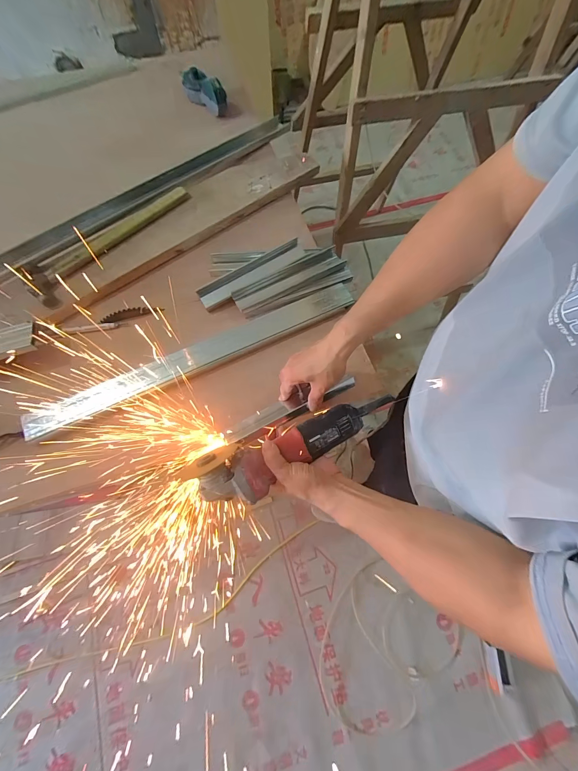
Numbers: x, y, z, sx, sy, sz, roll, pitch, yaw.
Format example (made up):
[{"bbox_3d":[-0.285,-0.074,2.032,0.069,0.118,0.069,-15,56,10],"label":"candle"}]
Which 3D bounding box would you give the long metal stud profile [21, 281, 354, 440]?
[{"bbox_3d":[-0.156,-0.064,0.557,0.600,0.033,0.062,-26,71,-10],"label":"long metal stud profile"}]

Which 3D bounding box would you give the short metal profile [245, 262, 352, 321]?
[{"bbox_3d":[0.018,-0.189,0.612,0.228,0.022,0.039,-22,70,-9],"label":"short metal profile"}]

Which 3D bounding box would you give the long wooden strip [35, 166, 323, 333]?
[{"bbox_3d":[-0.202,-0.312,0.655,0.659,0.032,0.026,-38,73,-14],"label":"long wooden strip"}]

